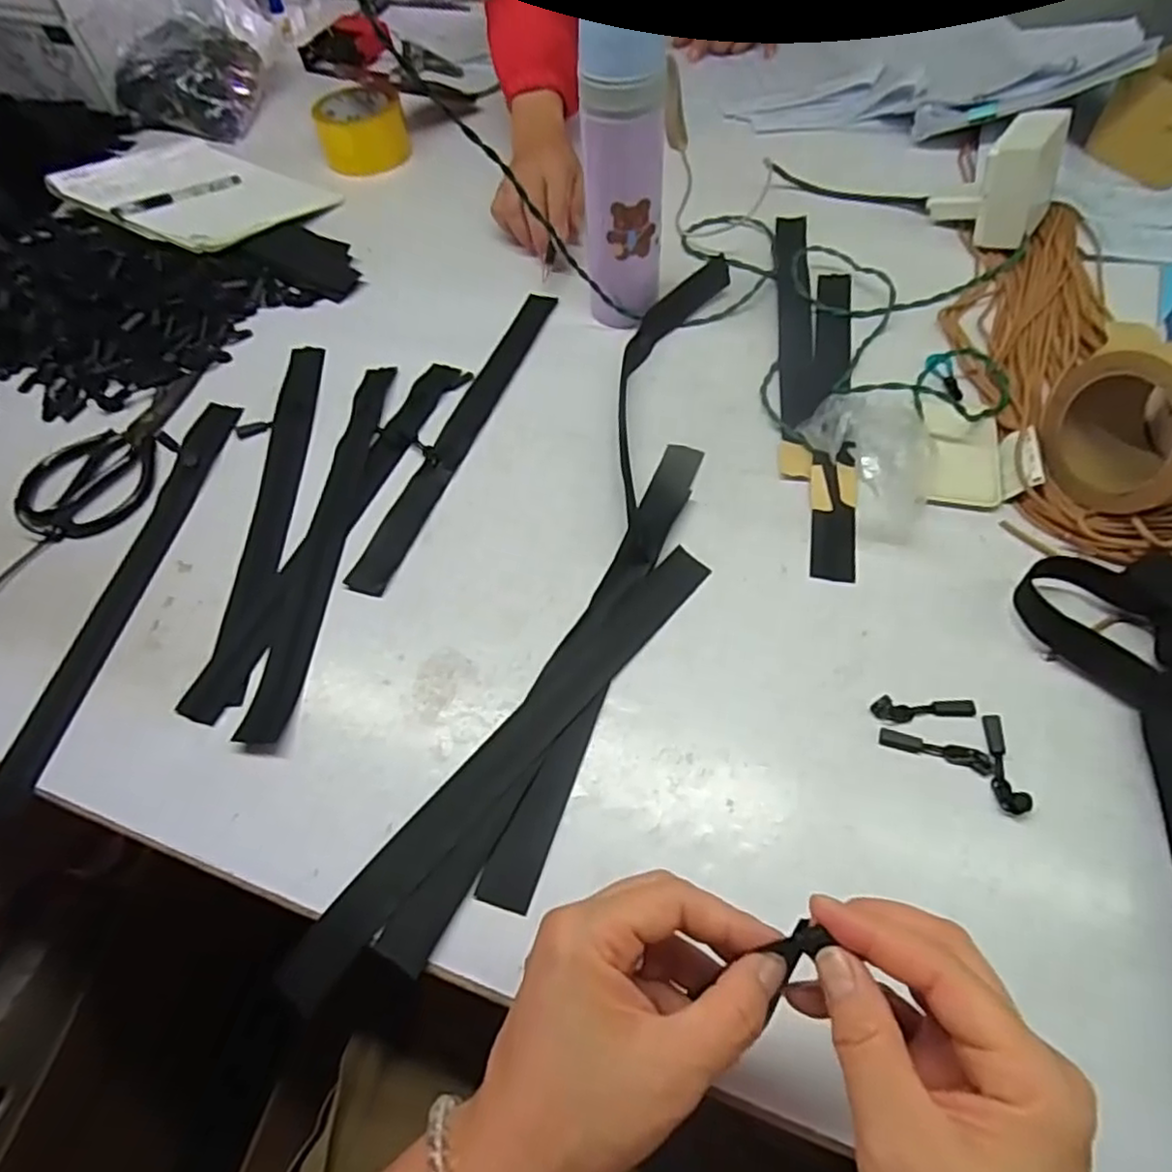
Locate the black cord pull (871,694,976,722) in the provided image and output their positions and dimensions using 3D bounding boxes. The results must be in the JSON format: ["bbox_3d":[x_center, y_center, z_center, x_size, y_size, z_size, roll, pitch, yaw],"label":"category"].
[{"bbox_3d":[0.206,0.075,0.415,0.061,0.006,0.013,1,58,5],"label":"black cord pull"}]

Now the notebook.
[{"bbox_3d":[-0.467,-0.461,0.782,0.349,0.012,0.191,32,56,24],"label":"notebook"}]

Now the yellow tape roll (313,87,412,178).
[{"bbox_3d":[-0.264,-0.548,0.808,0.100,0.053,0.102,-4,58,2],"label":"yellow tape roll"}]

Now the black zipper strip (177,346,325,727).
[{"bbox_3d":[-0.245,-0.066,0.533,0.037,0.004,0.359,-3,58,2],"label":"black zipper strip"}]

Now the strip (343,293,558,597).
[{"bbox_3d":[-0.100,-0.137,0.572,0.034,0.004,0.349,14,60,13],"label":"strip"}]

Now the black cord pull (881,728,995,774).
[{"bbox_3d":[0.207,0.096,0.402,0.062,0.004,0.012,14,60,13],"label":"black cord pull"}]

